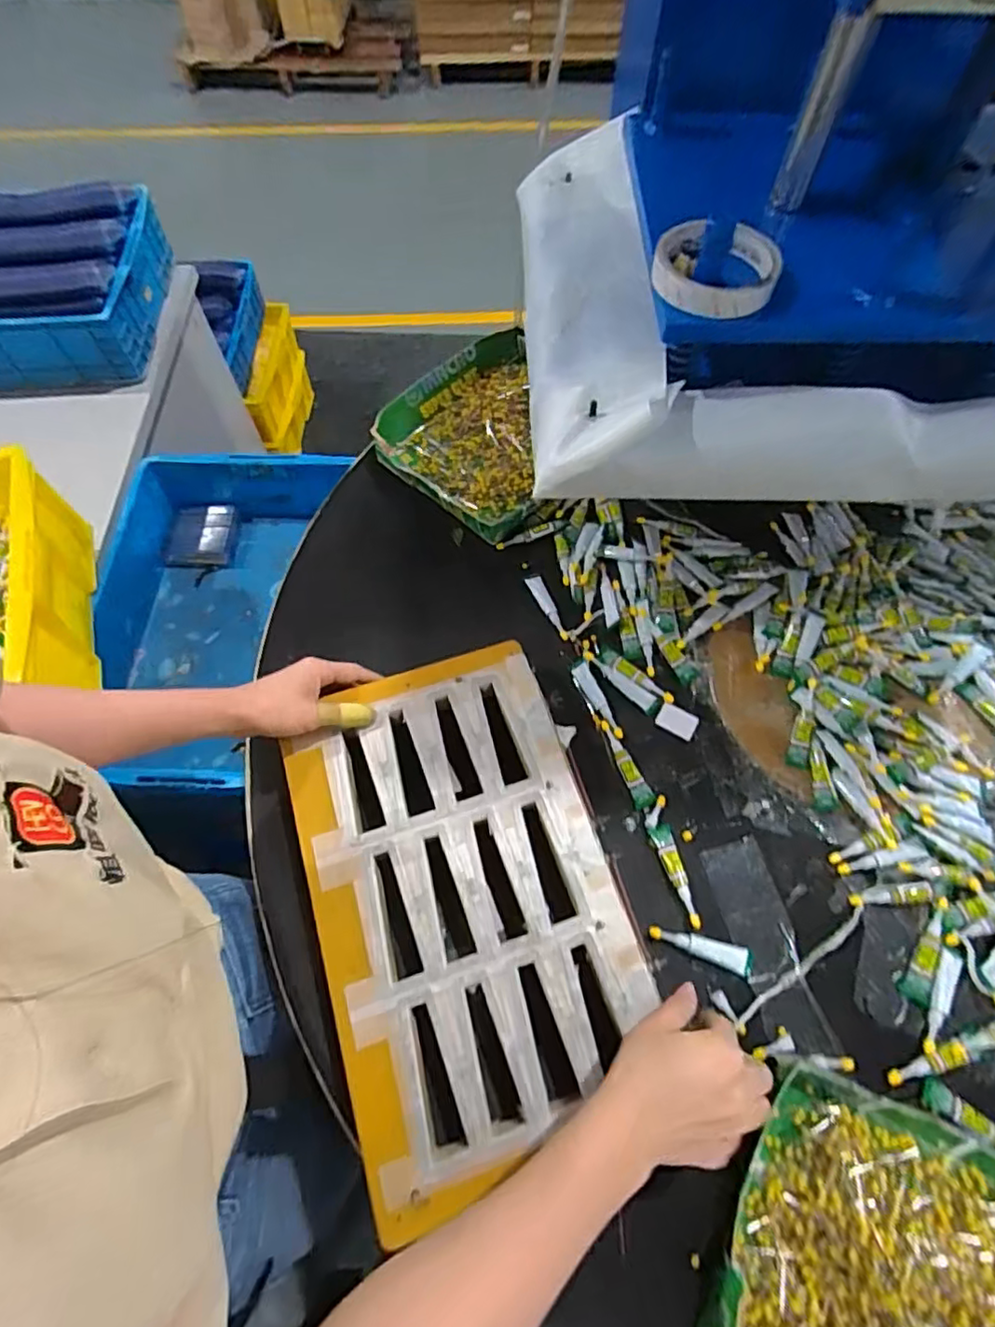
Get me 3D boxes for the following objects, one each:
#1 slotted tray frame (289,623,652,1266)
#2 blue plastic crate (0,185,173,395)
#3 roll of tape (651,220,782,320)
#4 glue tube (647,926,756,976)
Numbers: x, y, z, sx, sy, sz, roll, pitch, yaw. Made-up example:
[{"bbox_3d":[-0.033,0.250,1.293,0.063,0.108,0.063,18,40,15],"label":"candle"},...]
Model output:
[{"bbox_3d":[-0.028,0.173,0.489,0.225,0.016,0.370,-17,66,-7],"label":"slotted tray frame"},{"bbox_3d":[-0.859,-0.629,1.047,0.497,0.150,0.308,-4,66,-1],"label":"blue plastic crate"},{"bbox_3d":[0.163,-0.294,0.463,0.088,0.024,0.088,0,64,0],"label":"roll of tape"},{"bbox_3d":[0.165,0.228,0.501,0.083,0.010,0.019,19,67,9],"label":"glue tube"}]

